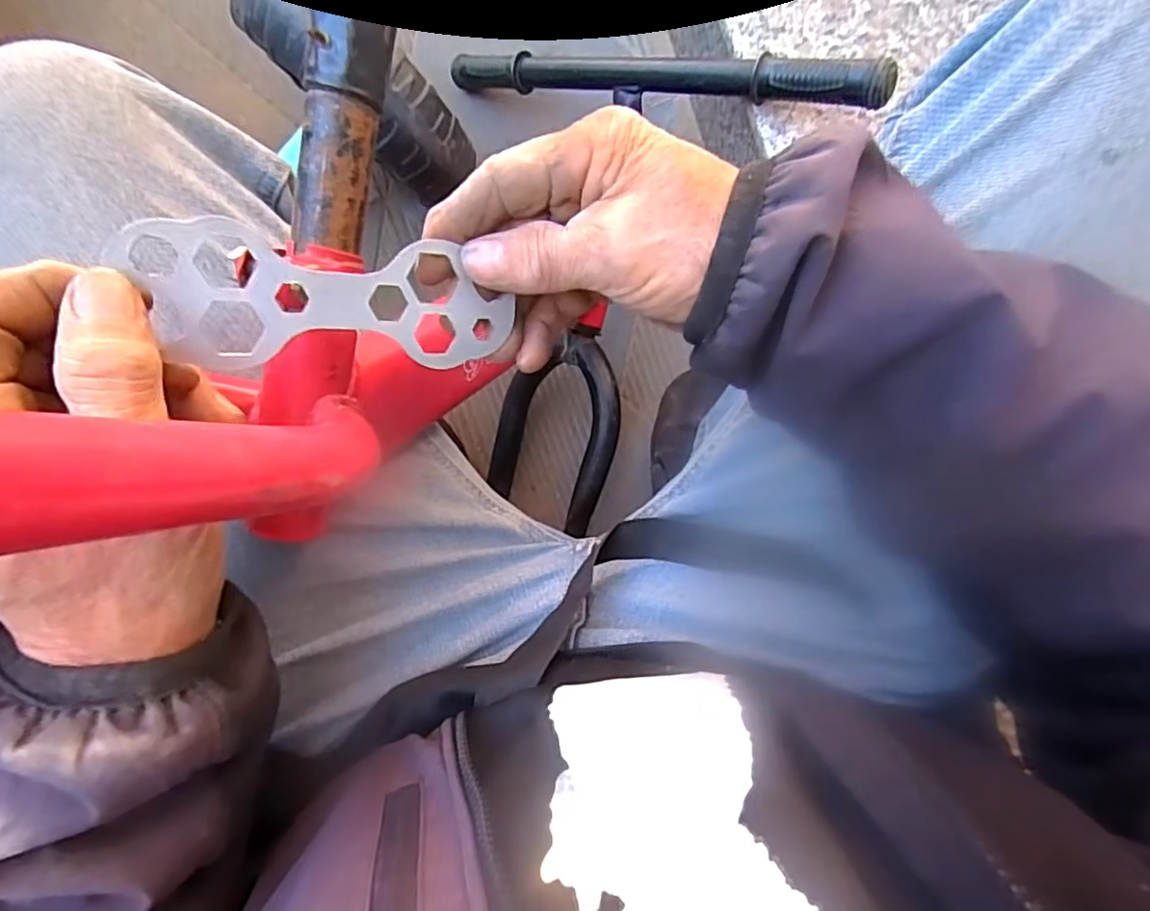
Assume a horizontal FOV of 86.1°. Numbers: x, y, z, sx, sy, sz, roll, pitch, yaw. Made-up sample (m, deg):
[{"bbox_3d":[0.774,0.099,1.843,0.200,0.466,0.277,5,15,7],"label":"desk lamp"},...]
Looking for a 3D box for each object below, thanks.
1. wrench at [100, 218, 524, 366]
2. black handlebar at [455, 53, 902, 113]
[{"bbox_3d":[-0.077,-0.051,0.207,0.121,0.004,0.042,-4,108,-32],"label":"wrench"},{"bbox_3d":[0.042,-0.277,0.454,0.367,0.028,0.024,24,95,32],"label":"black handlebar"}]

